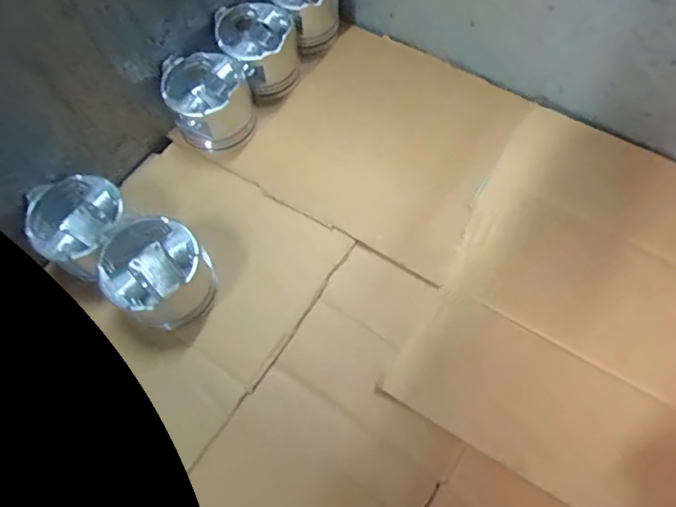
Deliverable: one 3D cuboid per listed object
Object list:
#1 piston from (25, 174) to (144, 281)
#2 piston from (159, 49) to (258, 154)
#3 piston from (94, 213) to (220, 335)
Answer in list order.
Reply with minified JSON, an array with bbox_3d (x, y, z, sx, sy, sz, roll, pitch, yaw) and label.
[{"bbox_3d":[-0.274,-0.031,0.501,0.102,0.065,0.096,0,65,0],"label":"piston"},{"bbox_3d":[-0.160,-0.190,0.587,0.103,0.077,0.115,-24,67,-10],"label":"piston"},{"bbox_3d":[-0.187,0.023,0.488,0.096,0.077,0.102,-38,70,-16],"label":"piston"}]

